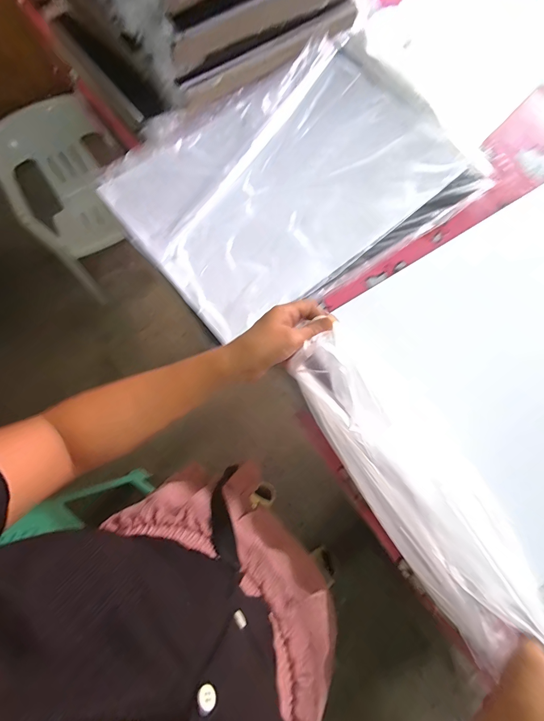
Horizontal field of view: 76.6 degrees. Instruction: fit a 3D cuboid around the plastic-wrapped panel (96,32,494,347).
[{"bbox_3d":[0.035,-0.313,0.568,0.541,0.034,0.413,-34,74,-10],"label":"plastic-wrapped panel"}]

